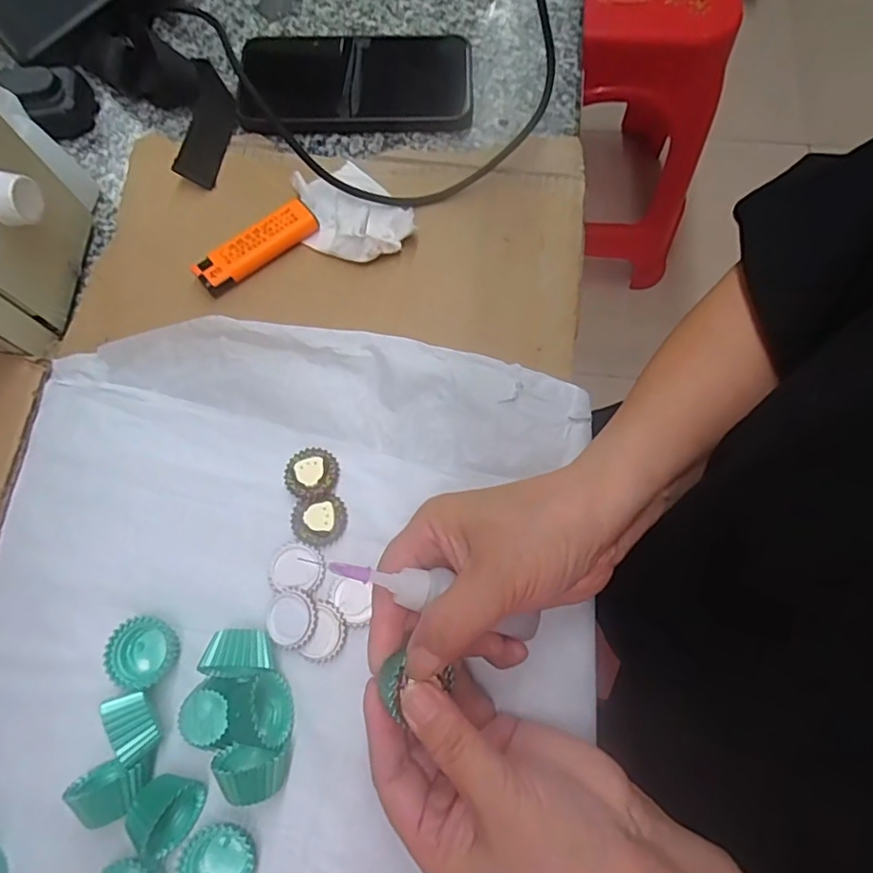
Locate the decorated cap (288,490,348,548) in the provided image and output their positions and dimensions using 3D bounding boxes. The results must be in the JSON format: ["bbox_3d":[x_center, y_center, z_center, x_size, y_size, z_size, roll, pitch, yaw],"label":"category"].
[{"bbox_3d":[-0.063,0.044,0.303,0.029,0.006,0.027,0,71,1],"label":"decorated cap"}]

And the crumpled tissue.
[{"bbox_3d":[-0.055,-0.143,0.363,0.083,0.018,0.061,41,76,14],"label":"crumpled tissue"}]

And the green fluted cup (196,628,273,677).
[{"bbox_3d":[-0.094,0.103,0.276,0.030,0.025,0.020,-1,71,1],"label":"green fluted cup"}]

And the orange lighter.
[{"bbox_3d":[-0.110,-0.116,0.354,0.078,0.011,0.023,-38,74,-11],"label":"orange lighter"}]

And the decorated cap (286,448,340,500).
[{"bbox_3d":[-0.068,0.019,0.310,0.029,0.006,0.029,0,71,1],"label":"decorated cap"}]

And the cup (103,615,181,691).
[{"bbox_3d":[-0.146,0.107,0.285,0.028,0.016,0.032,1,71,2],"label":"cup"}]

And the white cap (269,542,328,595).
[{"bbox_3d":[-0.072,0.068,0.297,0.028,0.004,0.025,19,72,8],"label":"white cap"}]

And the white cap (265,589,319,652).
[{"bbox_3d":[-0.073,0.092,0.288,0.028,0.005,0.026,0,71,1],"label":"white cap"}]

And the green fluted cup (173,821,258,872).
[{"bbox_3d":[-0.098,0.192,0.257,0.031,0.015,0.029,0,71,1],"label":"green fluted cup"}]

